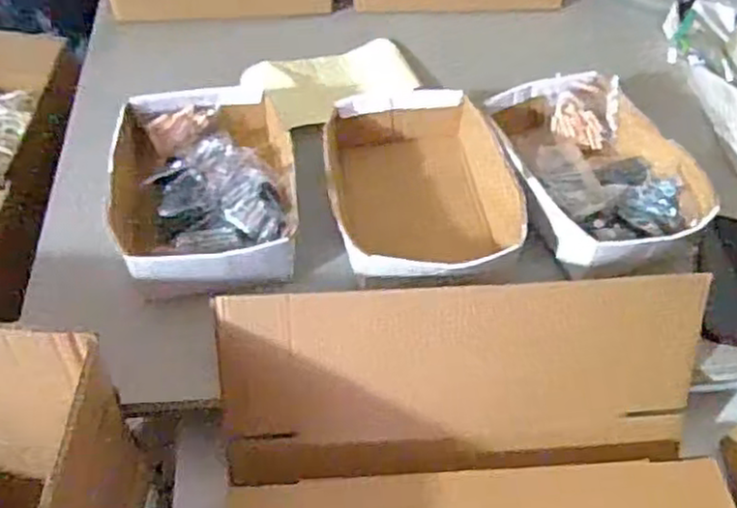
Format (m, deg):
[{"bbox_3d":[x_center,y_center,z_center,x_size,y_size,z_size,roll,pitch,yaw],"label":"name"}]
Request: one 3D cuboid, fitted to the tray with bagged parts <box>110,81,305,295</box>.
[{"bbox_3d":[-0.176,-0.064,0.772,0.192,0.073,0.279,-8,53,-8],"label":"tray with bagged parts"}]

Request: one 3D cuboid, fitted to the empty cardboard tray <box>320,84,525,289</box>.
[{"bbox_3d":[0.057,-0.063,0.778,0.200,0.086,0.274,-6,53,-6],"label":"empty cardboard tray"}]

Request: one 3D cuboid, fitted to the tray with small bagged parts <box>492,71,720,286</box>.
[{"bbox_3d":[0.258,-0.090,0.806,0.187,0.068,0.269,-16,55,-14],"label":"tray with small bagged parts"}]

